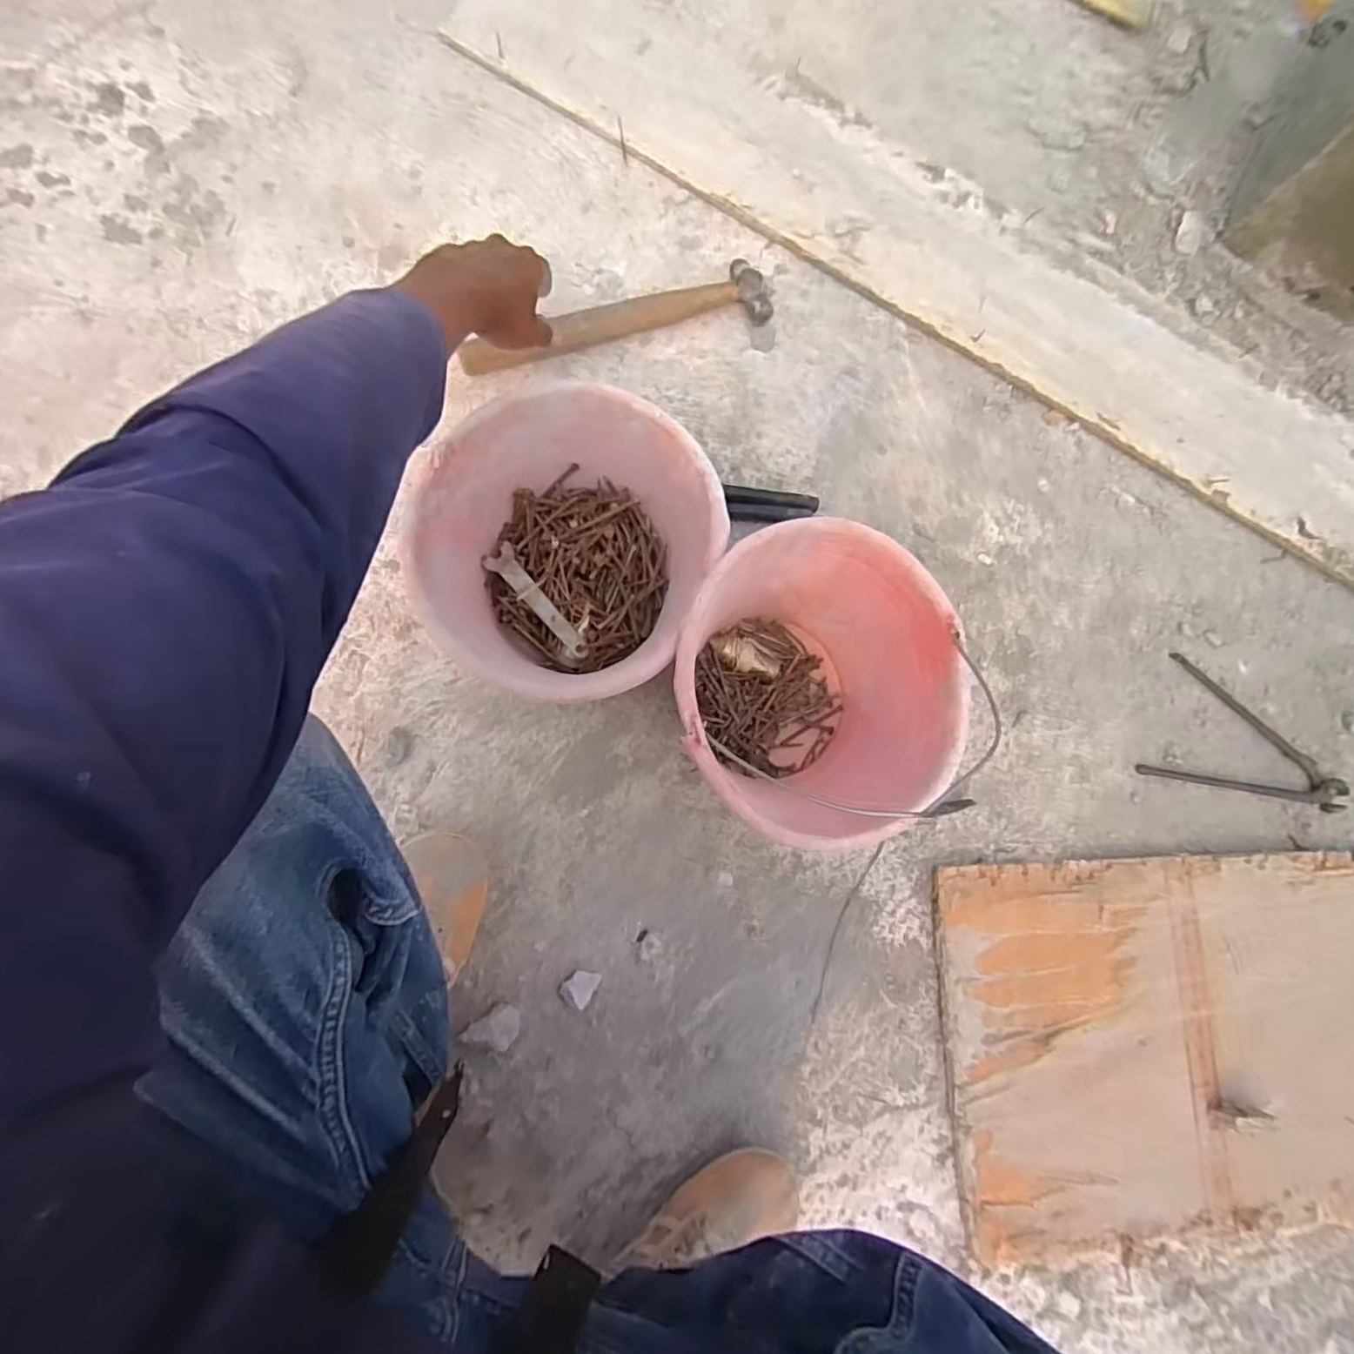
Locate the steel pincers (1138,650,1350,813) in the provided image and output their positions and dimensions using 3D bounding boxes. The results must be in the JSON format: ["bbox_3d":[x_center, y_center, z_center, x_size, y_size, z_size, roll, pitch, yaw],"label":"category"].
[{"bbox_3d":[0.632,0.086,0.706,0.235,0.022,0.141,27,81,-3],"label":"steel pincers"}]

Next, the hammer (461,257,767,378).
[{"bbox_3d":[-0.059,-0.362,0.666,0.324,0.037,0.068,-20,86,-11],"label":"hammer"}]

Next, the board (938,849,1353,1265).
[{"bbox_3d":[0.565,0.364,0.645,0.643,0.024,0.353,-1,83,-4],"label":"board"}]

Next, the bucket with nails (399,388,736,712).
[{"bbox_3d":[-0.092,-0.102,0.563,0.214,0.158,0.243,26,81,-3],"label":"bucket with nails"}]

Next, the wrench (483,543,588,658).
[{"bbox_3d":[-0.128,-0.067,0.585,0.028,0.006,0.131,-37,80,-12],"label":"wrench"}]

